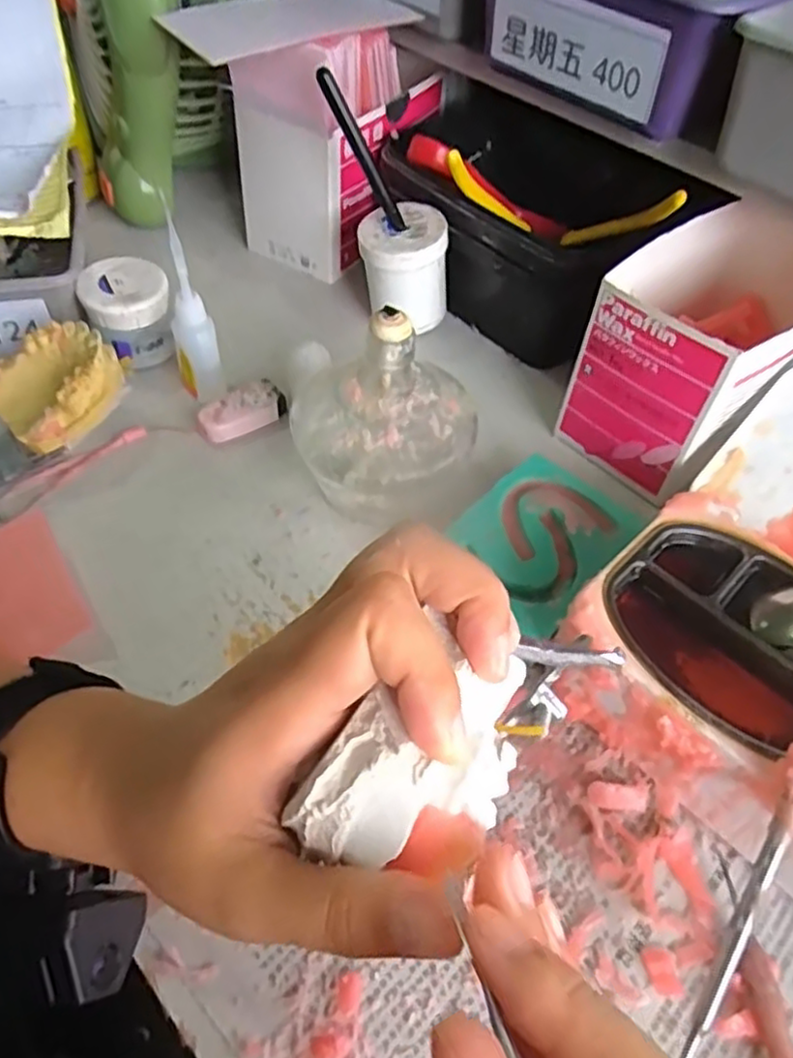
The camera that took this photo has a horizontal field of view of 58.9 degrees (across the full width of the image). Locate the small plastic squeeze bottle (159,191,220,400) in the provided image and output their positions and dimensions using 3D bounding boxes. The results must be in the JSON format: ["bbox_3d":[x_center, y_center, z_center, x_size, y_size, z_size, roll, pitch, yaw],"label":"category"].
[{"bbox_3d":[-0.115,-0.124,0.390,0.023,0.099,0.025,-8,52,-10],"label":"small plastic squeeze bottle"}]

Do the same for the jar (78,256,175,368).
[{"bbox_3d":[-0.161,-0.130,0.426,0.048,0.048,0.044,2,51,-2],"label":"jar"}]

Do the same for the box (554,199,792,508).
[{"bbox_3d":[0.188,-0.113,0.418,0.095,0.094,0.184,37,58,23],"label":"box"}]

